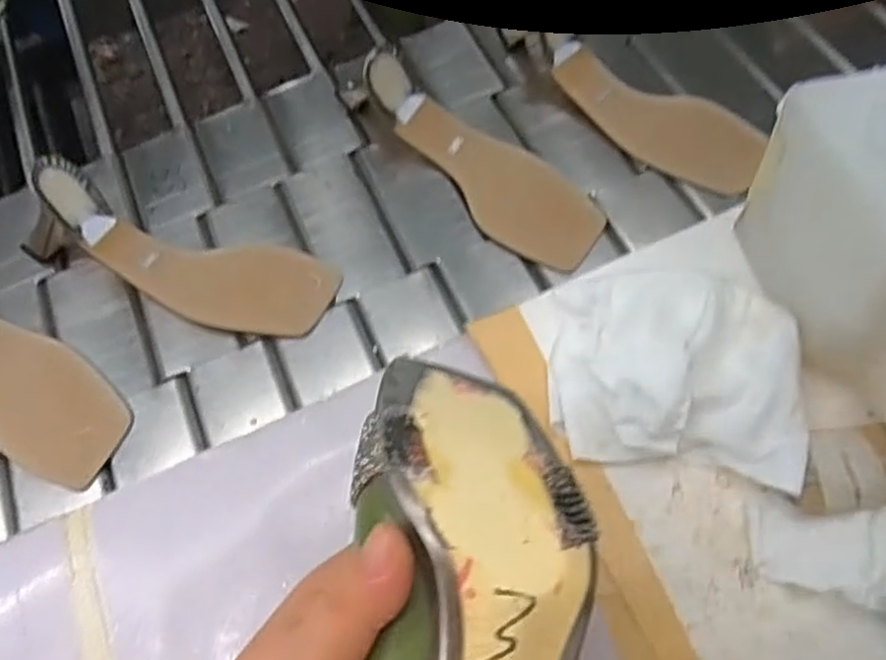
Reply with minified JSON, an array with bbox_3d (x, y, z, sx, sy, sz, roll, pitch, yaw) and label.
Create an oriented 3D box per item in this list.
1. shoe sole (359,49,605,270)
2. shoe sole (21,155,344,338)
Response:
[{"bbox_3d":[0.031,-0.128,0.527,0.206,0.046,0.072,42,72,9],"label":"shoe sole"},{"bbox_3d":[-0.194,-0.058,0.503,0.233,0.061,0.074,16,65,11],"label":"shoe sole"}]

